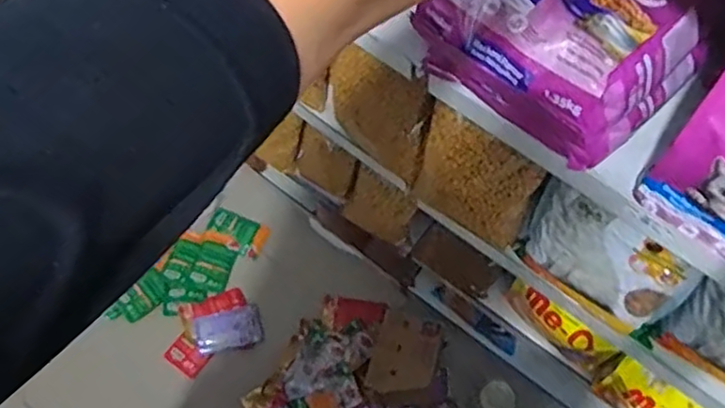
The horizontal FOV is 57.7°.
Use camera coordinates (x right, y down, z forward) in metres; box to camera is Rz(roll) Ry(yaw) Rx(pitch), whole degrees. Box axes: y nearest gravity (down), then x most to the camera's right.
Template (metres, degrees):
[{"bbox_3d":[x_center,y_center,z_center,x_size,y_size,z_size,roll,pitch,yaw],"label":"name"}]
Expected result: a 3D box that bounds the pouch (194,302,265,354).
[{"bbox_3d":[-0.302,0.285,1.492,0.145,0.031,0.084,-17,67,-6],"label":"pouch"}]

